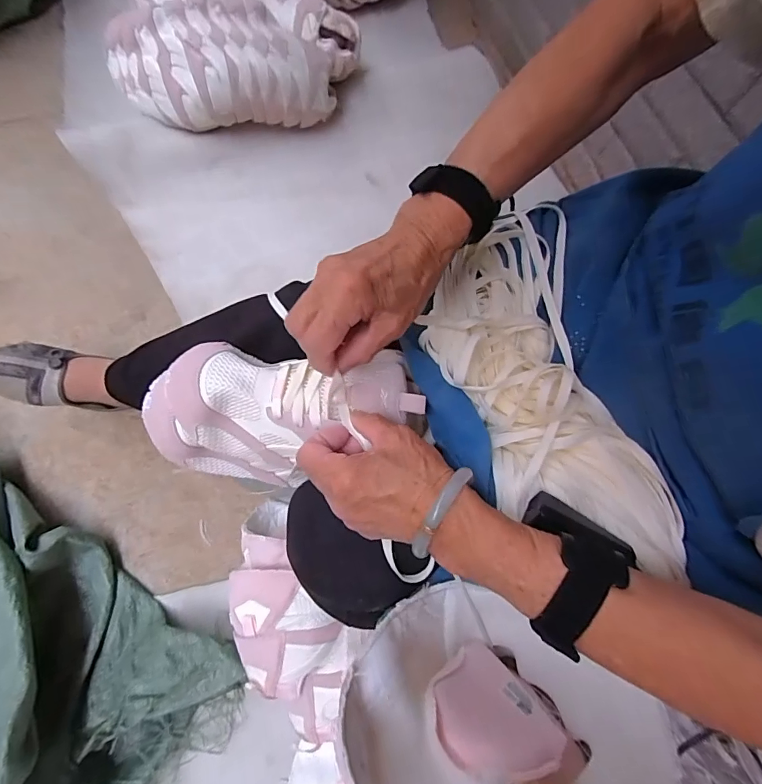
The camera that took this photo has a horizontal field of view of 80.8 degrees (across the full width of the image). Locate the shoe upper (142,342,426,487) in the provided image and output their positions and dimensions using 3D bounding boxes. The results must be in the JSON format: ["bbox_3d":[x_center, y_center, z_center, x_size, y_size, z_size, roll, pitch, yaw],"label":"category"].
[{"bbox_3d":[-0.084,0.011,0.391,0.222,0.096,0.110,-10,74,1],"label":"shoe upper"}]

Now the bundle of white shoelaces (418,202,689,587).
[{"bbox_3d":[0.119,-0.012,0.368,0.140,0.046,0.308,-9,74,-9],"label":"bundle of white shoelaces"}]

